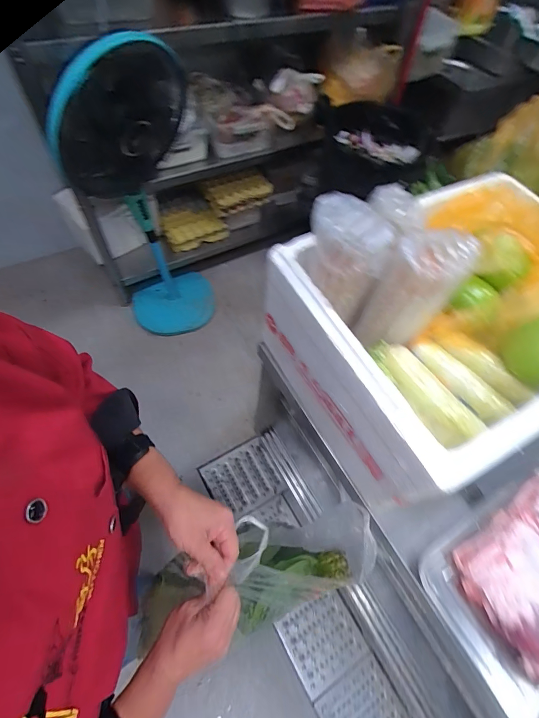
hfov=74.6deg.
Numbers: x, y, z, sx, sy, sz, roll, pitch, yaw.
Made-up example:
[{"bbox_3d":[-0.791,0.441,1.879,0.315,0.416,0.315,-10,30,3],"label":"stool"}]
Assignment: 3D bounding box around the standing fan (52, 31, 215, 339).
[{"bbox_3d":[-0.444,-0.540,1.383,0.360,1.205,0.355,24,60,8],"label":"standing fan"}]

